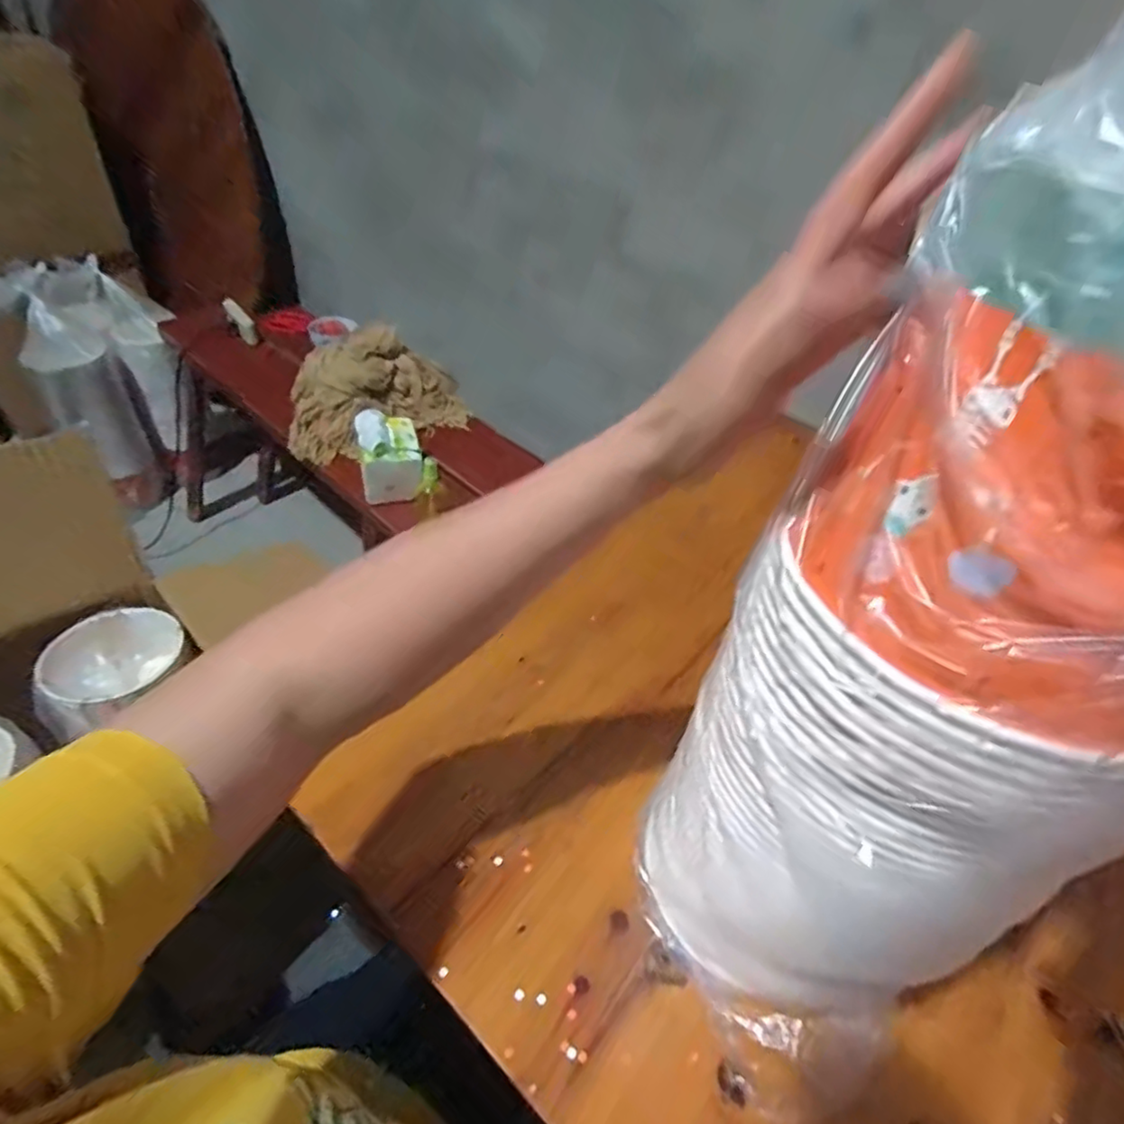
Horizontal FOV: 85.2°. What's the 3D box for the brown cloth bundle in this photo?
[{"bbox_3d":[-0.356,-0.331,1.189,0.356,0.205,0.164,-18,47,-25],"label":"brown cloth bundle"}]

